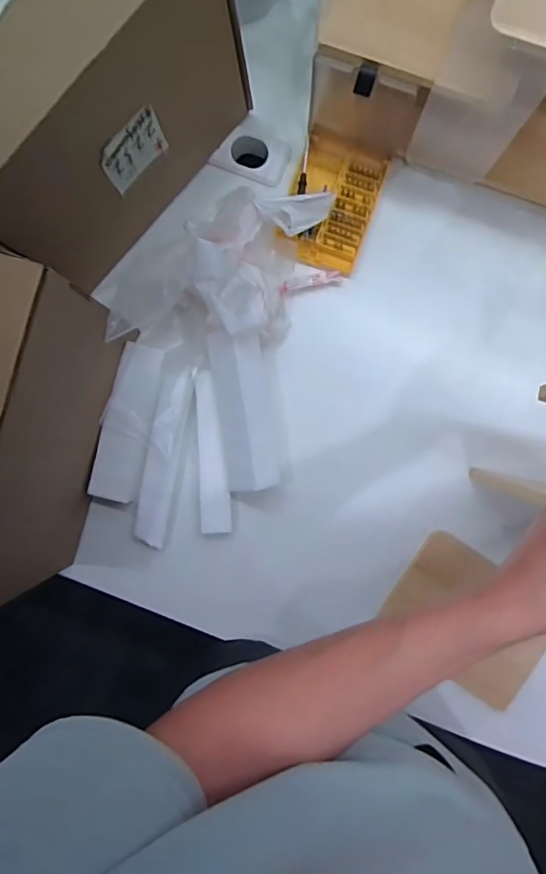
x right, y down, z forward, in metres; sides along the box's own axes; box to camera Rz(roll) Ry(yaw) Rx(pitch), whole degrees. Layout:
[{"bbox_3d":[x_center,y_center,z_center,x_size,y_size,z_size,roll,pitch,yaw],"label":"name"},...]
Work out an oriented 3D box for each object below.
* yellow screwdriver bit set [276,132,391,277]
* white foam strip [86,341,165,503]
[{"bbox_3d":[0.079,-0.303,0.698,0.120,0.031,0.161,18,90,0],"label":"yellow screwdriver bit set"},{"bbox_3d":[-0.184,-0.017,0.678,0.063,0.016,0.198,11,100,-27],"label":"white foam strip"}]

